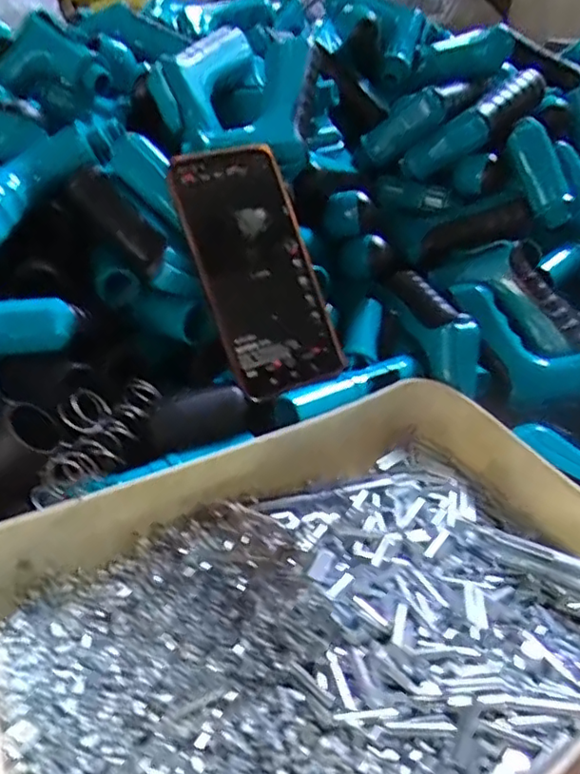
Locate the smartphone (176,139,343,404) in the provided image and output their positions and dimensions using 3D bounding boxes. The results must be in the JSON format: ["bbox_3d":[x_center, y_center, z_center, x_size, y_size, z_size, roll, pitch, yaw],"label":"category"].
[{"bbox_3d":[-0.019,-0.078,0.396,0.076,0.161,0.005,-19,1,-20],"label":"smartphone"}]

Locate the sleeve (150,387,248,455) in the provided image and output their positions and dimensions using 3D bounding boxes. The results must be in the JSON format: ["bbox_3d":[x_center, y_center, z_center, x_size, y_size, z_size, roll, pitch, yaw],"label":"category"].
[{"bbox_3d":[-0.058,0.020,0.373,0.060,0.027,0.023,-24,42,-28],"label":"sleeve"}]

